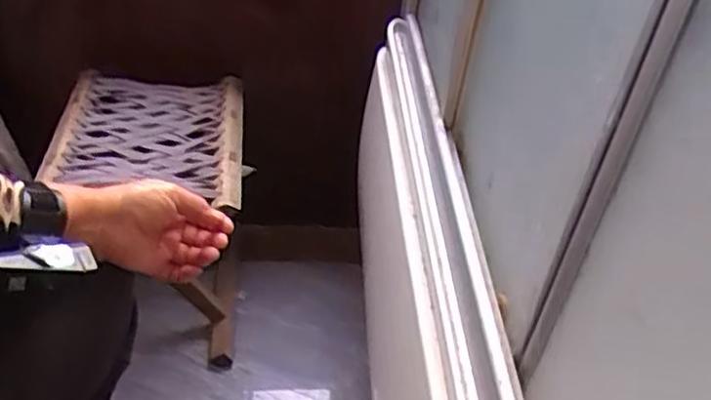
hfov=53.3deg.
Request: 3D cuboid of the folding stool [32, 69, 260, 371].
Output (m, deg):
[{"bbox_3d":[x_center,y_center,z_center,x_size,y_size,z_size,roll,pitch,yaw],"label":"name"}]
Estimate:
[{"bbox_3d":[-0.267,0.051,1.030,0.244,0.338,0.353,-8,40,-8],"label":"folding stool"}]

